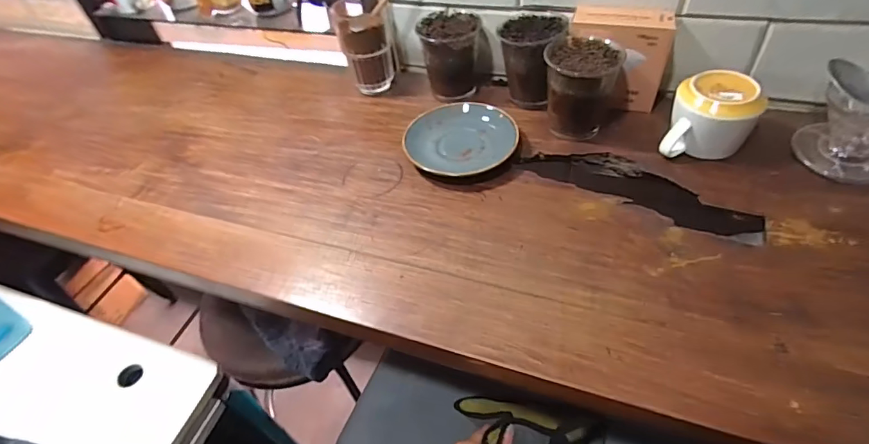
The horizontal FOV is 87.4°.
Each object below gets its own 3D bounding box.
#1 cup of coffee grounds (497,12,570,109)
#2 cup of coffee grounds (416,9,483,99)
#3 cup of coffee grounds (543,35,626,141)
[{"bbox_3d":[0.127,-0.212,0.611,0.088,0.100,0.081,21,53,24],"label":"cup of coffee grounds"},{"bbox_3d":[0.025,-0.232,0.640,0.085,0.098,0.070,3,48,10],"label":"cup of coffee grounds"},{"bbox_3d":[0.180,-0.163,0.569,0.086,0.108,0.078,4,48,11],"label":"cup of coffee grounds"}]

